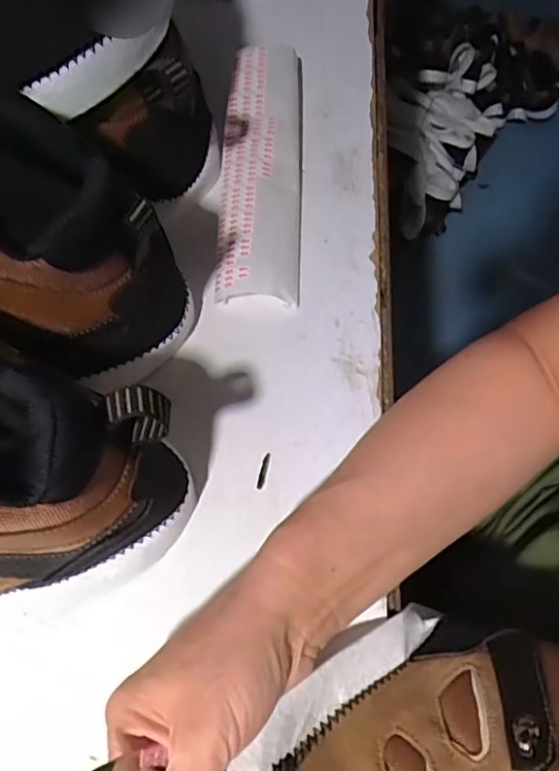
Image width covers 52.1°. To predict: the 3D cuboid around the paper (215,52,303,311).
[{"bbox_3d":[-0.012,-0.156,0.408,0.056,0.024,0.216,2,67,1],"label":"paper"}]

